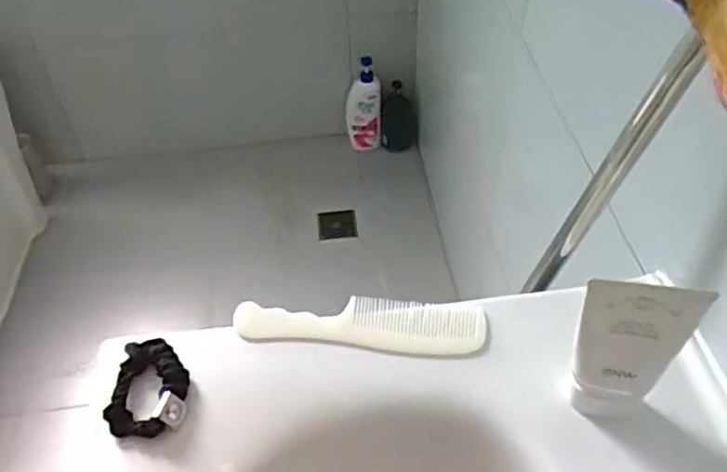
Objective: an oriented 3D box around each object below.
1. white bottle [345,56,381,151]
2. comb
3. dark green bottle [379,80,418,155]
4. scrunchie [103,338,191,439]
[{"bbox_3d":[-0.002,-0.353,1.840,0.099,0.271,0.057,-3,48,1],"label":"white bottle"},{"bbox_3d":[-0.004,0.075,0.575,0.212,0.011,0.051,3,48,6],"label":"comb"},{"bbox_3d":[0.101,-0.329,1.852,0.107,0.212,0.051,1,48,4],"label":"dark green bottle"},{"bbox_3d":[-0.169,0.122,0.526,0.057,0.021,0.078,0,48,4],"label":"scrunchie"}]

